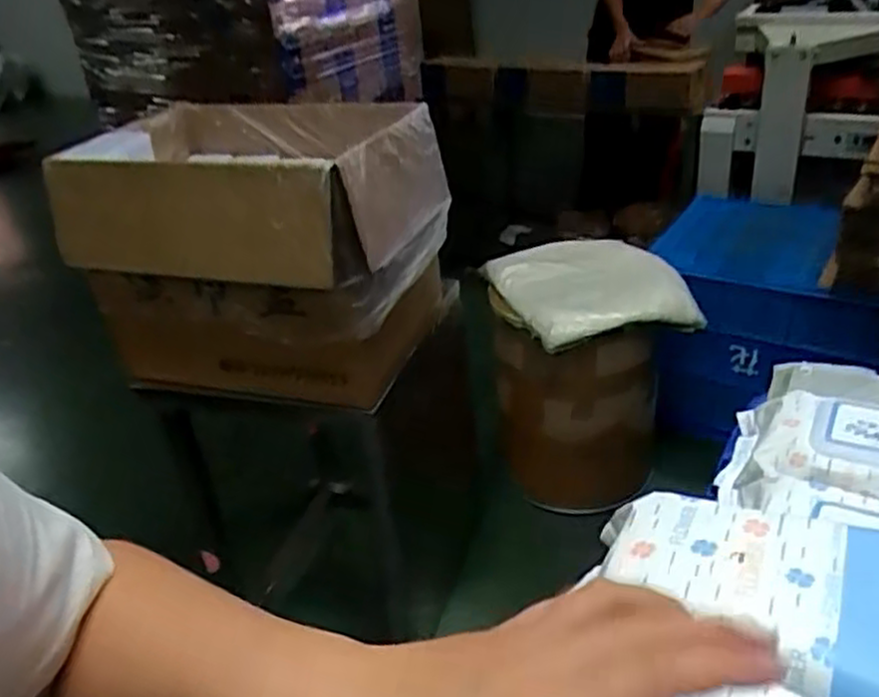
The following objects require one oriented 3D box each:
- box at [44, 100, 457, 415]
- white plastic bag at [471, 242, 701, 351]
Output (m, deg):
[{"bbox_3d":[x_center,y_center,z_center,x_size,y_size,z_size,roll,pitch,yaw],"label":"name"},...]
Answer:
[{"bbox_3d":[-0.297,-0.259,1.169,0.524,0.180,0.363,8,33,22],"label":"box"},{"bbox_3d":[0.345,-0.139,1.734,0.426,0.127,0.362,-7,30,-2],"label":"white plastic bag"}]

